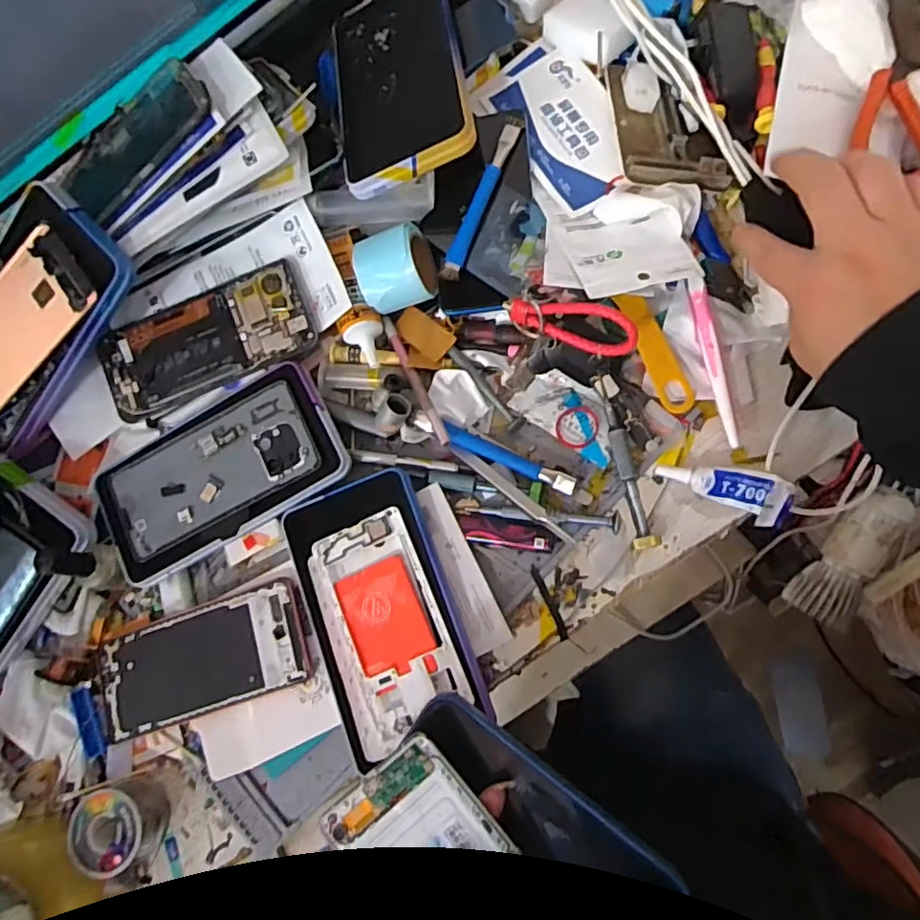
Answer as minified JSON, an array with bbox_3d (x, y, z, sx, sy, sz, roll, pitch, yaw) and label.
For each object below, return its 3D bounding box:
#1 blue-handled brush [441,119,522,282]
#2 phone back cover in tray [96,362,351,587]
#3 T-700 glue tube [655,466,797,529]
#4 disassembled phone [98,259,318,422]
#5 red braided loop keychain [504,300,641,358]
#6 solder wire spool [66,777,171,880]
[{"bbox_3d":[0.016,-0.194,0.425,0.014,0.011,0.139,21,86,7],"label":"blue-handled brush"},{"bbox_3d":[-0.181,0.010,0.434,0.187,0.022,0.098,-28,82,2],"label":"phone back cover in tray"},{"bbox_3d":[0.174,0.019,0.389,0.081,0.023,0.031,17,85,30],"label":"T-700 glue tube"},{"bbox_3d":[-0.192,-0.091,0.440,0.158,0.005,0.071,-22,82,3],"label":"disassembled phone"},{"bbox_3d":[0.072,-0.091,0.388,0.091,0.027,0.023,19,85,20],"label":"red braided loop keychain"},{"bbox_3d":[-0.239,0.255,0.407,0.057,0.031,0.052,-5,83,5],"label":"solder wire spool"}]

